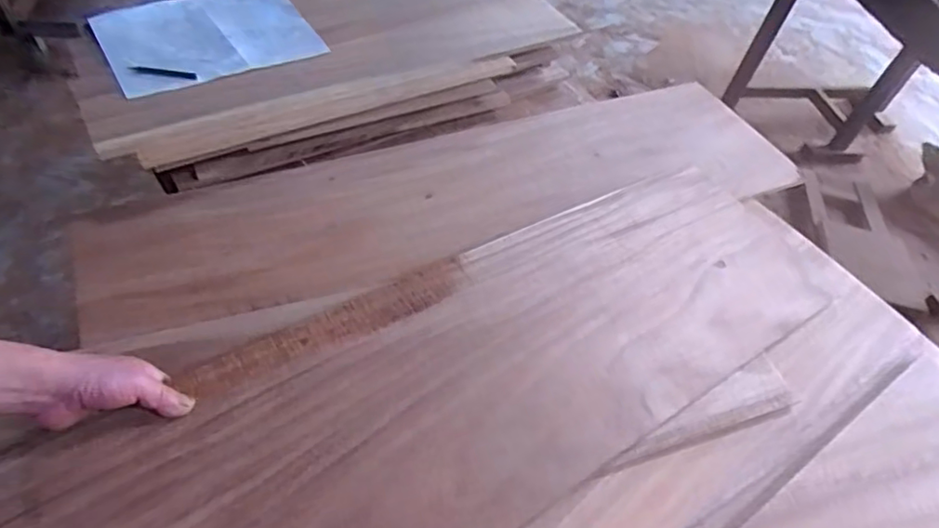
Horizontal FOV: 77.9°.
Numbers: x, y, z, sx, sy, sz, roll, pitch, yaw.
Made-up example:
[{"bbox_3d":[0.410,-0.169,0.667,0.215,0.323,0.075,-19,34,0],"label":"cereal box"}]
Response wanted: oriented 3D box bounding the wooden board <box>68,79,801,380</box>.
[{"bbox_3d":[0.020,-0.109,0.879,1.075,0.030,0.294,-18,53,-21],"label":"wooden board"}]

